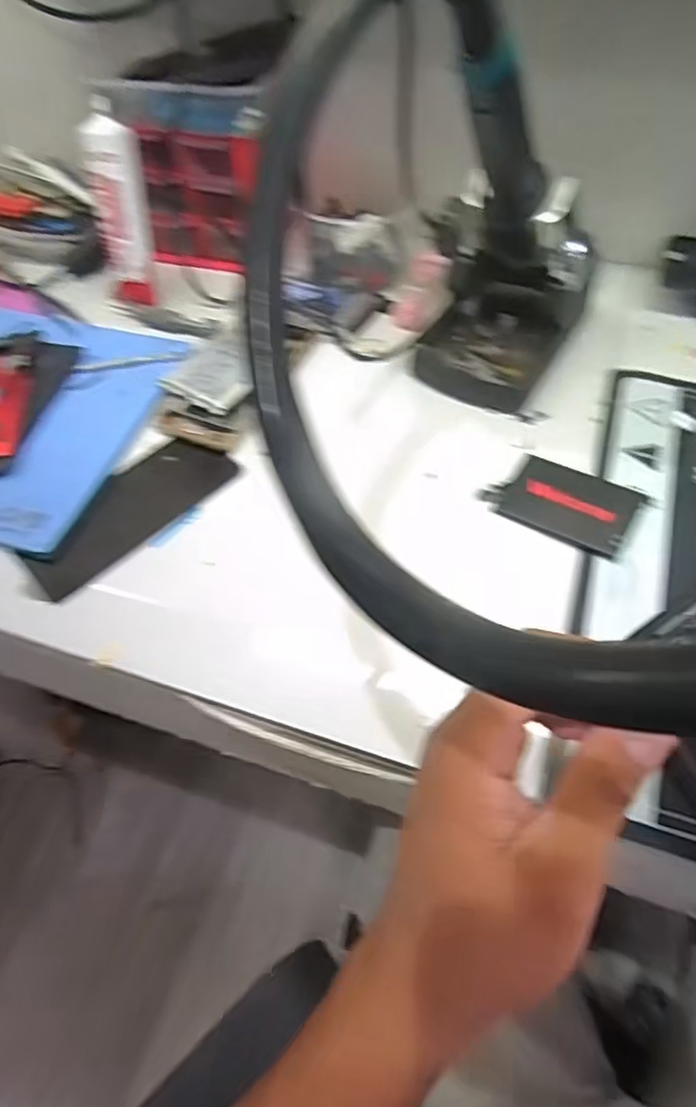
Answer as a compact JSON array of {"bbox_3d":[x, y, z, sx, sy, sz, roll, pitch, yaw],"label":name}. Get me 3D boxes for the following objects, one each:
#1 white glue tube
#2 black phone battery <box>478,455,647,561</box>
[{"bbox_3d":[-0.189,-0.286,0.534,0.042,0.145,0.027,4,36,7],"label":"white glue tube"},{"bbox_3d":[0.144,-0.035,0.432,0.092,0.004,0.059,28,63,20],"label":"black phone battery"}]

